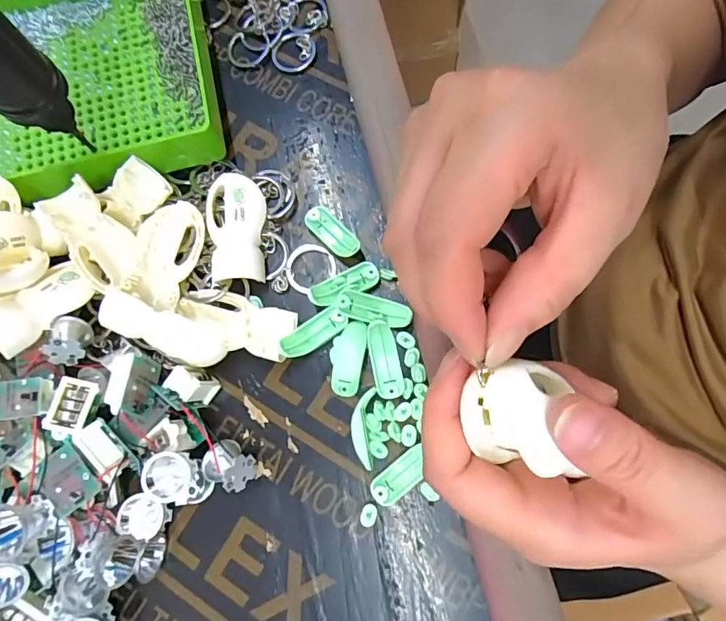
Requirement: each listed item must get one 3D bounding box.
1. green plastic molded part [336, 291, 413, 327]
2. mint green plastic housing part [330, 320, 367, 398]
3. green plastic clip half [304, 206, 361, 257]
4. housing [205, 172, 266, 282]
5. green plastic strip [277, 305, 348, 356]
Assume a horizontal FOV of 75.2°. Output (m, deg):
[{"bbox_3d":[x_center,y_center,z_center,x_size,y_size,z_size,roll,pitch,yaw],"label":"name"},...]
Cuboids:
[{"bbox_3d":[0.006,0.000,0.262,0.042,0.007,0.014,12,78,8],"label":"green plastic molded part"},{"bbox_3d":[-0.009,0.026,0.258,0.019,0.004,0.040,11,78,7],"label":"mint green plastic housing part"},{"bbox_3d":[-0.019,-0.046,0.279,0.039,0.006,0.016,42,83,13],"label":"green plastic clip half"},{"bbox_3d":[-0.074,-0.047,0.273,0.033,0.021,0.063,-4,76,4],"label":"housing"},{"bbox_3d":[-0.028,0.013,0.264,0.040,0.012,0.015,-38,76,-5],"label":"green plastic strip"}]

